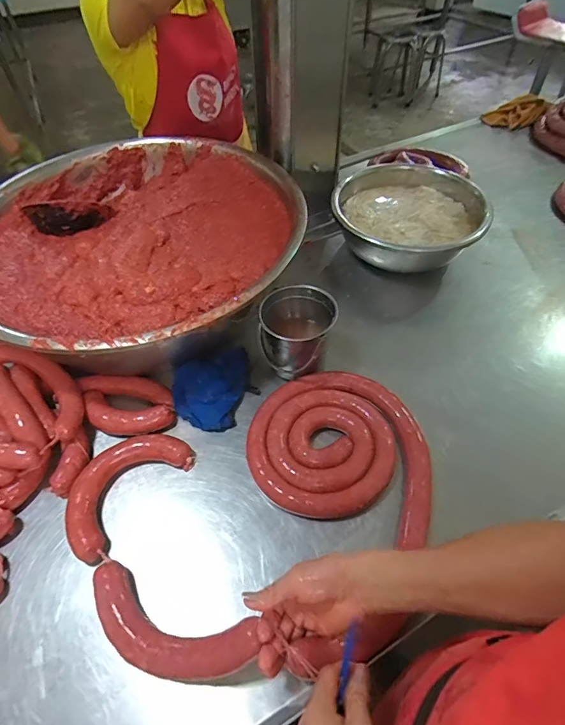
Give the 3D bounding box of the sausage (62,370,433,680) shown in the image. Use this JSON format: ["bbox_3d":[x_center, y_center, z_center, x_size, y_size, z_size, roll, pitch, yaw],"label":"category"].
[{"bbox_3d":[-0.010,0.209,0.593,0.525,0.059,0.397,-25,55,-17],"label":"sausage"}]

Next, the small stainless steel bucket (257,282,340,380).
[{"bbox_3d":[0.027,-0.055,0.747,0.125,0.110,0.123,-1,51,1],"label":"small stainless steel bucket"}]

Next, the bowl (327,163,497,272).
[{"bbox_3d":[0.294,-0.335,0.984,0.338,0.115,0.324,-1,51,1],"label":"bowl"}]

